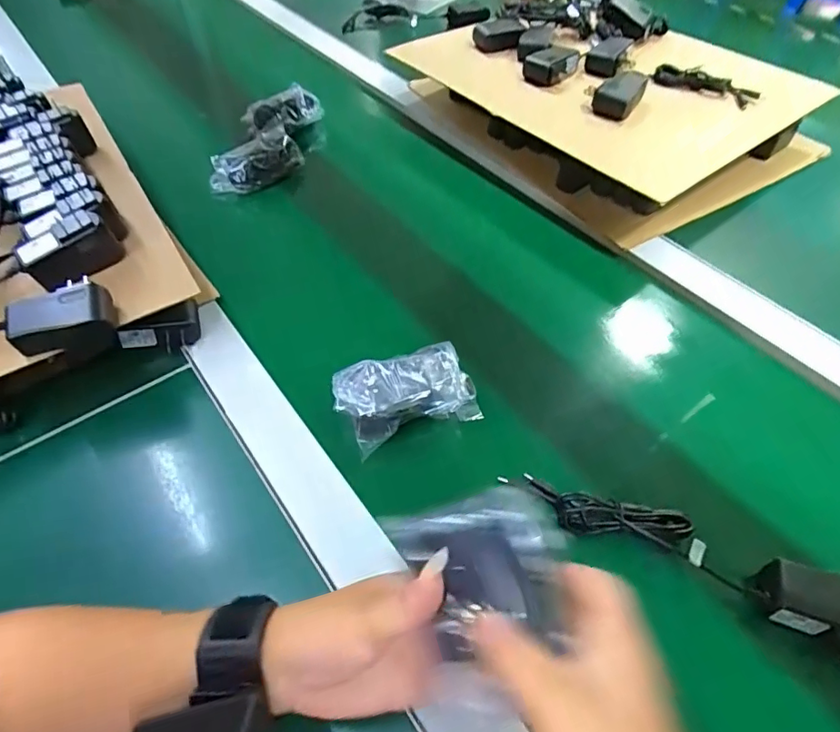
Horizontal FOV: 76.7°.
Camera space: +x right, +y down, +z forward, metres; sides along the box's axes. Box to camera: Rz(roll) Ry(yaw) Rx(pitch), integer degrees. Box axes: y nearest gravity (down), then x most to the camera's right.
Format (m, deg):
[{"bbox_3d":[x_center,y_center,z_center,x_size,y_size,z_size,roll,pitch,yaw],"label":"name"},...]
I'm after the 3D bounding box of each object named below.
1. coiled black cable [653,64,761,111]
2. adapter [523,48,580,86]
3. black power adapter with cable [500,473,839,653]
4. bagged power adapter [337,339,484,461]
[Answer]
[{"bbox_3d":[0.357,-0.355,0.662,0.124,0.018,0.036,26,53,18],"label":"coiled black cable"},{"bbox_3d":[0.170,-0.391,0.692,0.043,0.028,0.079,34,56,23],"label":"adapter"},{"bbox_3d":[0.186,0.129,0.382,0.251,0.032,0.050,23,52,16],"label":"black power adapter with cable"},{"bbox_3d":[-0.013,0.023,0.462,0.113,0.033,0.073,-19,53,-18],"label":"bagged power adapter"}]

